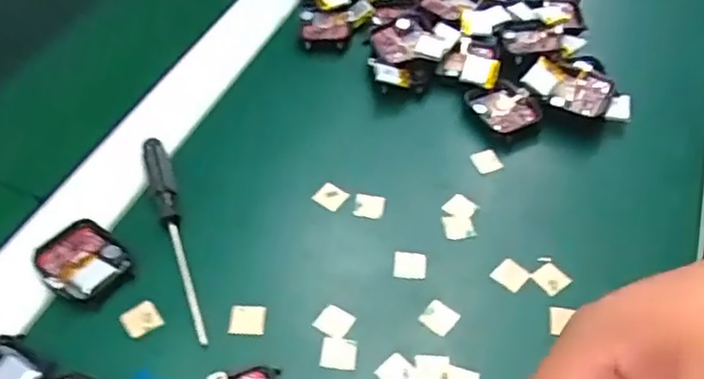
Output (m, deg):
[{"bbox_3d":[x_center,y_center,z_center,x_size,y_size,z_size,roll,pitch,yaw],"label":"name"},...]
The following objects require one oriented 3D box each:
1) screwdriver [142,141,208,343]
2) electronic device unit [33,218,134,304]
[{"bbox_3d":[-0.092,0.021,0.350,0.013,0.016,0.128,-16,52,-15],"label":"screwdriver"},{"bbox_3d":[-0.136,0.037,0.337,0.043,0.010,0.038,35,57,25],"label":"electronic device unit"}]

